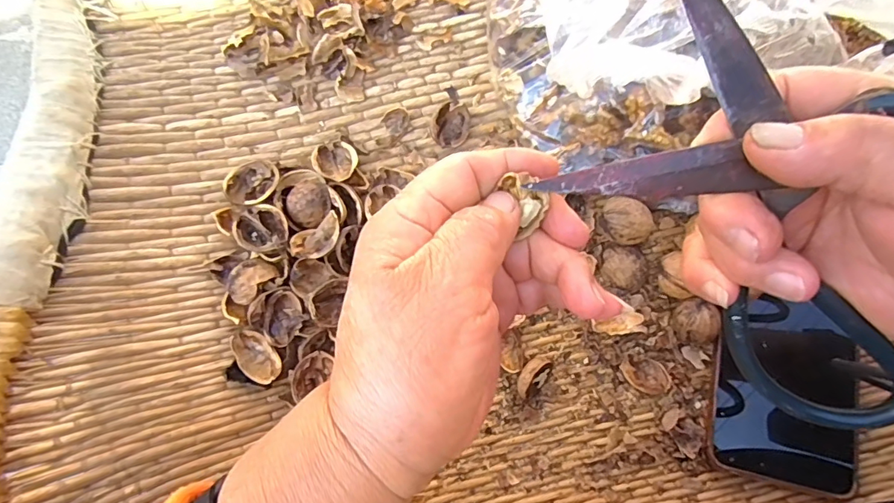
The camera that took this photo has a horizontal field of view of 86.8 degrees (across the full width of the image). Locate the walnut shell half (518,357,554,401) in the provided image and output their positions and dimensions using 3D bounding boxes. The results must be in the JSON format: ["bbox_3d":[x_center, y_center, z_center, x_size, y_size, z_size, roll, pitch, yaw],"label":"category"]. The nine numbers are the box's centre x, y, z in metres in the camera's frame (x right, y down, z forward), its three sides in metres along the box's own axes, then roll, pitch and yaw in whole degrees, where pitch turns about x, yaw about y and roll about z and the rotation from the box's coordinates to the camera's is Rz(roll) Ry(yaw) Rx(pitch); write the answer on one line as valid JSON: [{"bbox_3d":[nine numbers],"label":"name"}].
[{"bbox_3d":[0.059,0.083,0.313,0.019,0.019,0.032,37,78,9],"label":"walnut shell half"}]

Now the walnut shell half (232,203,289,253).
[{"bbox_3d":[-0.118,-0.014,0.303,0.032,0.013,0.032,-9,75,-3],"label":"walnut shell half"}]

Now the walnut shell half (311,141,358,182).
[{"bbox_3d":[-0.078,-0.064,0.332,0.029,0.015,0.025,-24,76,-6],"label":"walnut shell half"}]

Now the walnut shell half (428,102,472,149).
[{"bbox_3d":[0.003,-0.093,0.338,0.028,0.015,0.036,7,75,2],"label":"walnut shell half"}]

